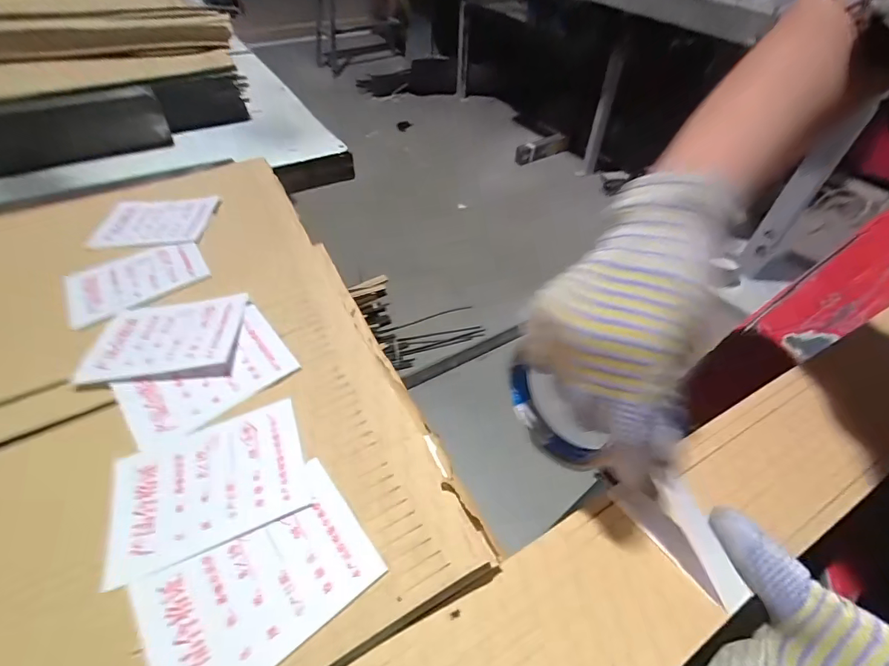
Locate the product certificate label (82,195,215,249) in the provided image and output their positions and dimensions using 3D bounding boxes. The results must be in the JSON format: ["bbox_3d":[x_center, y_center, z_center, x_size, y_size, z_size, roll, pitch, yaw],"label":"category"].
[{"bbox_3d":[-0.281,-0.110,0.426,0.102,0.010,0.075,-2,49,2],"label":"product certificate label"}]

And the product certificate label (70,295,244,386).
[{"bbox_3d":[-0.205,0.002,0.320,0.103,0.014,0.074,-4,51,-7],"label":"product certificate label"}]

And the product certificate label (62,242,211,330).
[{"bbox_3d":[-0.263,-0.048,0.370,0.103,0.011,0.073,-28,58,-24],"label":"product certificate label"}]

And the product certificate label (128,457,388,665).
[{"bbox_3d":[-0.092,0.123,0.215,0.105,0.004,0.072,-33,57,-22],"label":"product certificate label"}]

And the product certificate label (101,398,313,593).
[{"bbox_3d":[-0.135,0.085,0.250,0.104,0.004,0.075,-20,49,-12],"label":"product certificate label"}]

